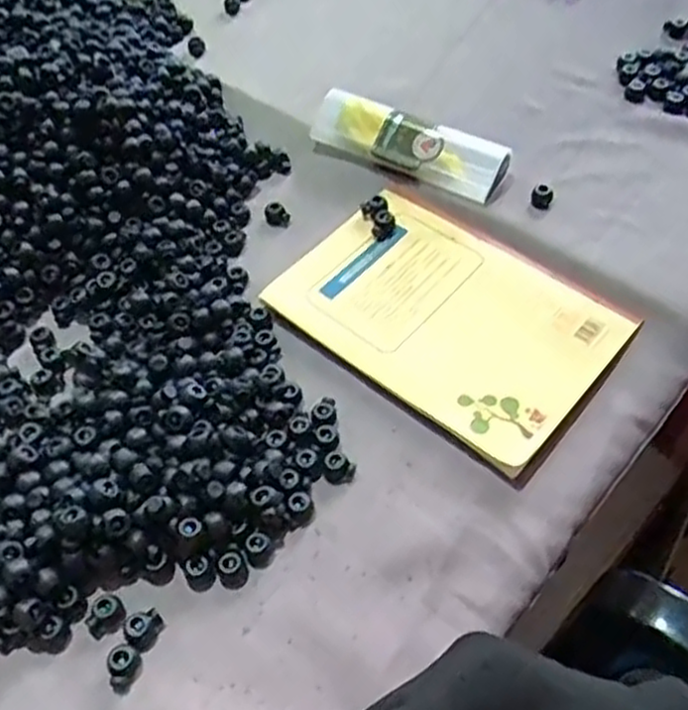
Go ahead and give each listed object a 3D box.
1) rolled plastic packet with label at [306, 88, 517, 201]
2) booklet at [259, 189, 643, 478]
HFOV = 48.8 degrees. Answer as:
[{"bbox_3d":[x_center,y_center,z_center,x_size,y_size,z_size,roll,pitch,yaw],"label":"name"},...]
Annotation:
[{"bbox_3d":[0.046,-0.155,0.560,0.151,0.031,0.037,30,60,23],"label":"rolled plastic packet with label"},{"bbox_3d":[0.065,-0.028,0.488,0.200,0.009,0.134,35,62,25],"label":"booklet"}]

